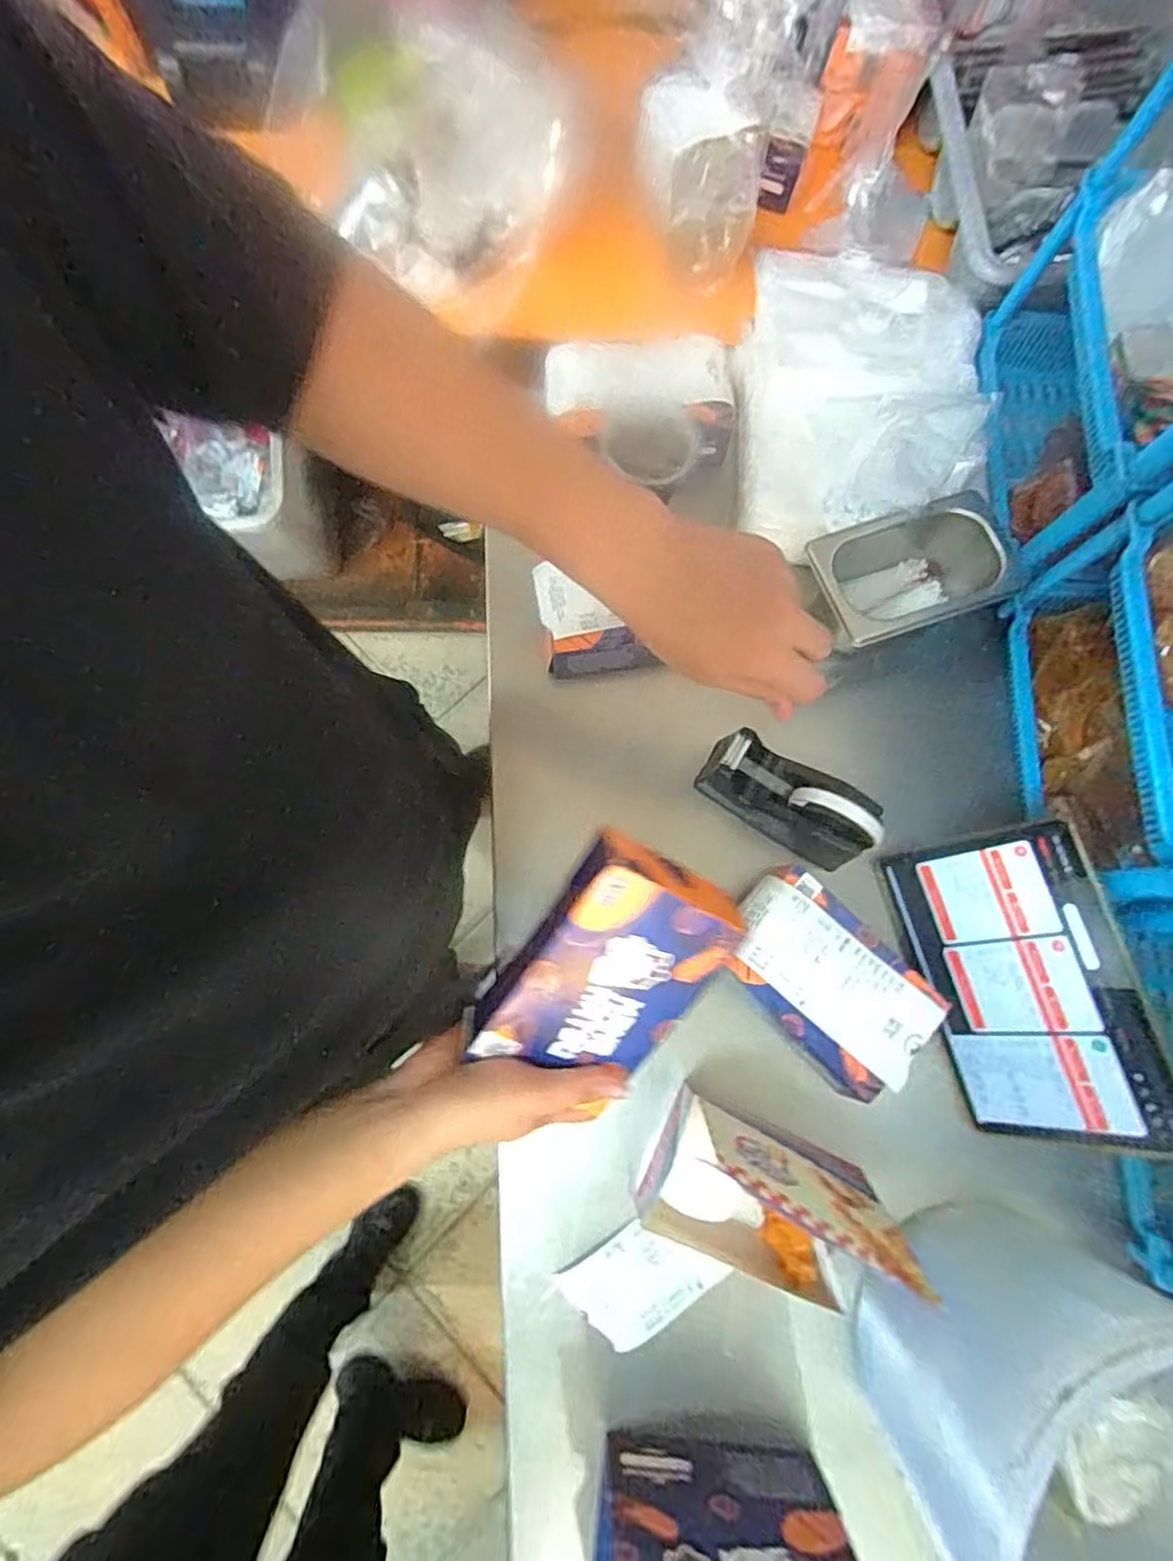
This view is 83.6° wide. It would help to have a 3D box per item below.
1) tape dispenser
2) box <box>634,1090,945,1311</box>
[{"bbox_3d":[0.186,0.017,0.601,0.161,0.115,0.058,31,80,5],"label":"tape dispenser"},{"bbox_3d":[0.141,0.345,0.504,0.170,0.149,0.111,25,79,4],"label":"box"}]

